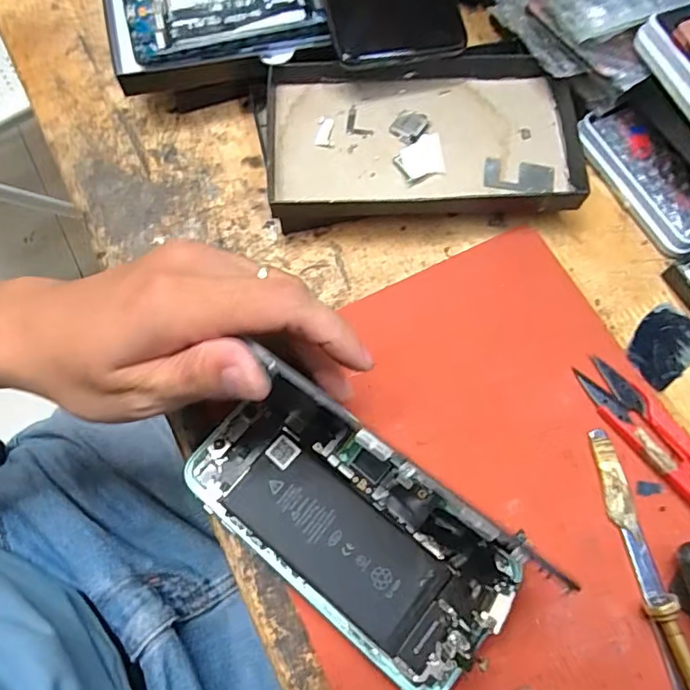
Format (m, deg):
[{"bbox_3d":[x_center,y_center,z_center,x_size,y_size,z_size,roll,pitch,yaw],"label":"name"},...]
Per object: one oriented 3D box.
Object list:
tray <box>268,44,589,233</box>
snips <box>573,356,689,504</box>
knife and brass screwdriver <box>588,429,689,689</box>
[{"bbox_3d":[0.045,-0.117,0.307,0.173,0.028,0.102,-4,70,-1],"label":"tray"},{"bbox_3d":[0.152,0.049,0.257,0.022,0.012,0.098,-34,73,-11],"label":"snips"},{"bbox_3d":[0.144,0.132,0.227,0.017,0.014,0.194,-15,71,-5],"label":"knife and brass screwdriver"}]

